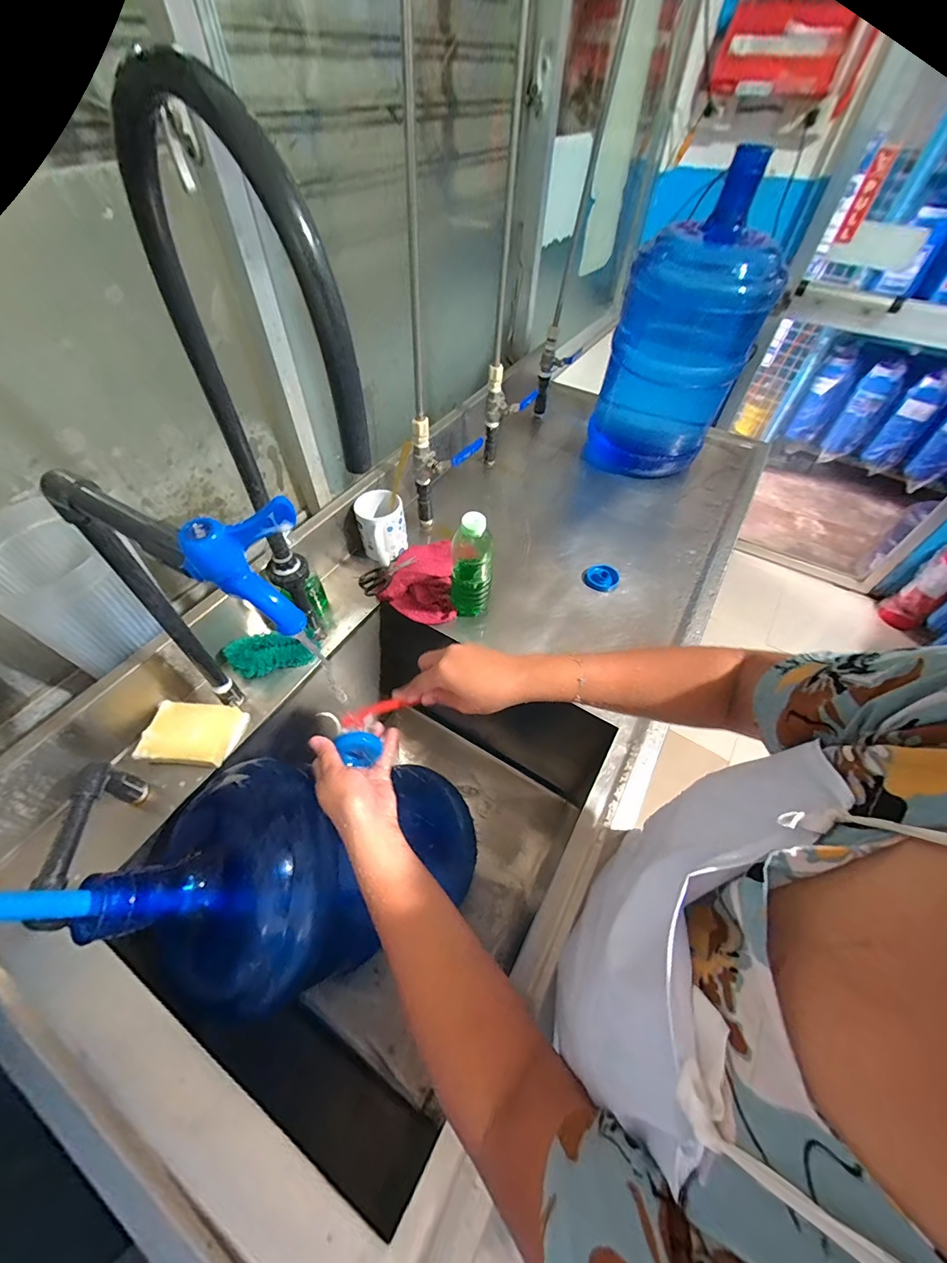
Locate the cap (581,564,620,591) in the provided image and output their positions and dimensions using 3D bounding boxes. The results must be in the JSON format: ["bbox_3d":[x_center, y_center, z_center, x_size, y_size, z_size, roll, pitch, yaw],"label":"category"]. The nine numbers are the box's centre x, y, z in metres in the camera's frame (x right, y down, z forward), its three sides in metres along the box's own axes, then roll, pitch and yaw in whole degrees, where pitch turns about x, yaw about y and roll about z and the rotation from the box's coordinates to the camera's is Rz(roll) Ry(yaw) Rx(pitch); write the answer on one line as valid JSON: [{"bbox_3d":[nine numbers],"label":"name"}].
[{"bbox_3d":[0.231,-0.100,0.789,0.062,0.010,0.060,1,53,-1],"label":"cap"}]

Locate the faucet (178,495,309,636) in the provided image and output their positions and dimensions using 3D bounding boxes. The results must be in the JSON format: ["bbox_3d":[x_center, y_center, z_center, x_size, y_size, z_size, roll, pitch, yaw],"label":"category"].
[{"bbox_3d":[-0.134,-0.035,0.272,0.060,0.082,0.033,-7,54,-6],"label":"faucet"}]

